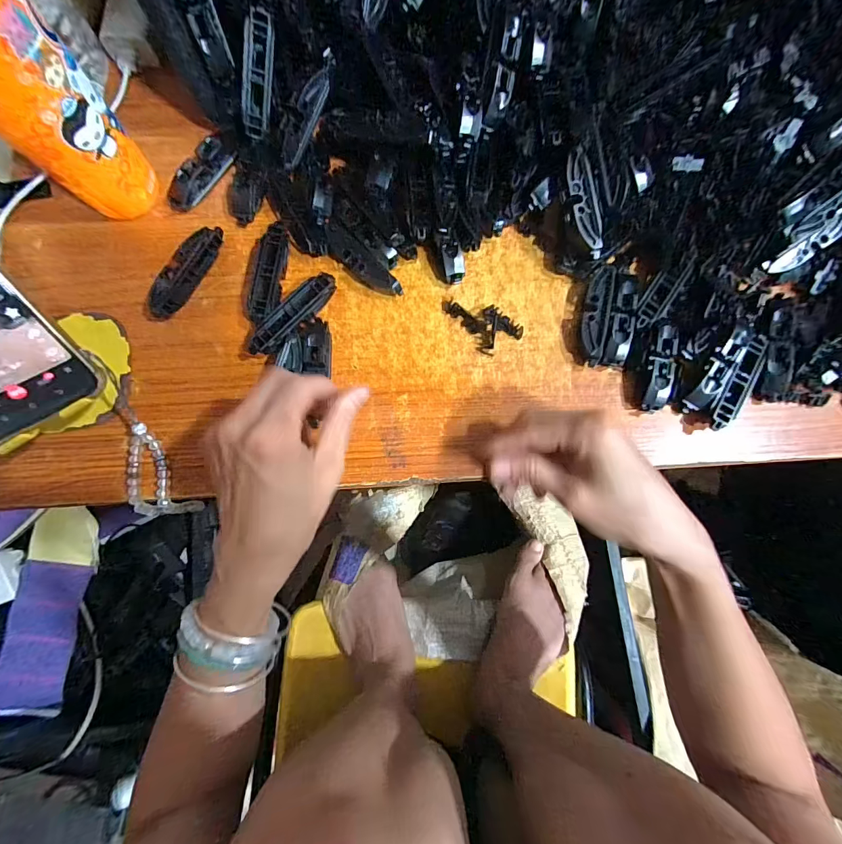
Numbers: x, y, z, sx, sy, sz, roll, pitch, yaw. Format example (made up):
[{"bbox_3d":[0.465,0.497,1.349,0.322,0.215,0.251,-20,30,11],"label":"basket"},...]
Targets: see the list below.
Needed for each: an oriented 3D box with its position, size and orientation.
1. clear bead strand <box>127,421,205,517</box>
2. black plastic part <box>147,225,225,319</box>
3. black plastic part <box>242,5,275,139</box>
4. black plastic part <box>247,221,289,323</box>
[{"bbox_3d":[-0.196,0.038,0.288,0.039,0.013,0.073,-18,99,-4],"label":"clear bead strand"},{"bbox_3d":[-0.185,-0.118,0.309,0.022,0.016,0.080,27,82,3],"label":"black plastic part"},{"bbox_3d":[-0.123,-0.258,0.296,0.018,0.012,0.074,18,120,2],"label":"black plastic part"},{"bbox_3d":[-0.118,-0.113,0.307,0.024,0.020,0.079,3,82,-1],"label":"black plastic part"}]

